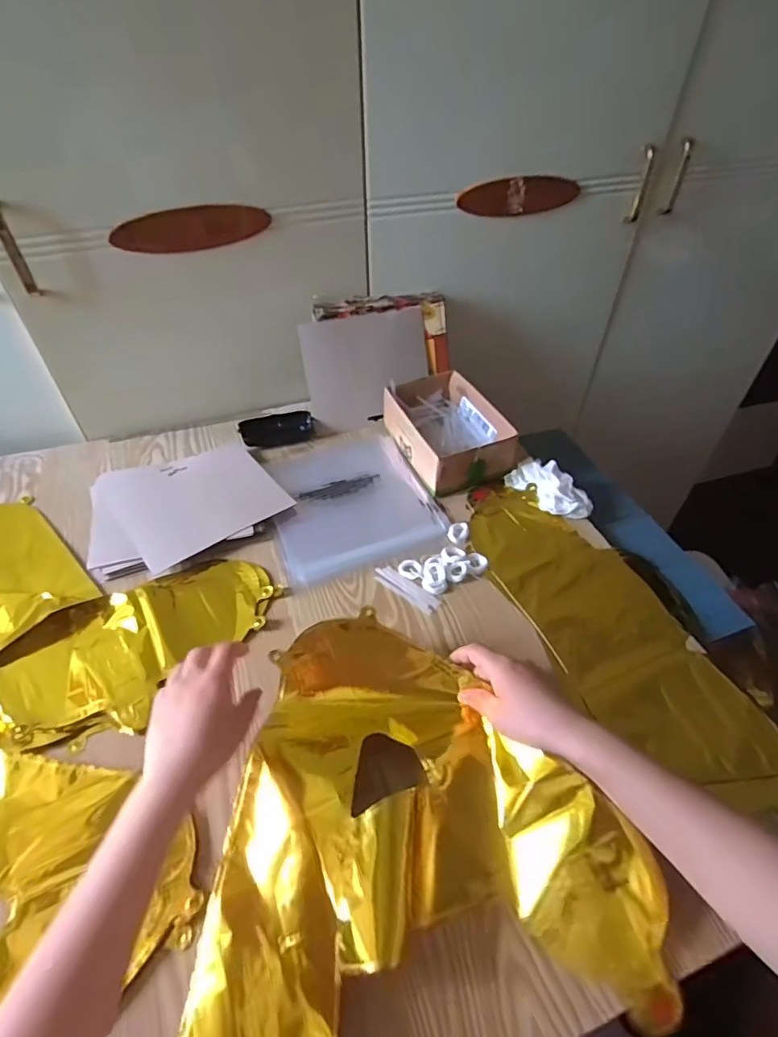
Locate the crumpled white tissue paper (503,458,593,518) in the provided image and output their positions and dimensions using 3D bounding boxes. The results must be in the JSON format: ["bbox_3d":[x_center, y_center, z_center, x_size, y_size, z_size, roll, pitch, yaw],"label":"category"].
[{"bbox_3d":[0.211,-0.043,0.679,0.061,0.034,0.113,-31,53,-25],"label":"crumpled white tissue paper"}]

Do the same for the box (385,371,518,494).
[{"bbox_3d":[0.081,-0.127,0.738,0.134,0.066,0.194,-15,48,-13],"label":"box"}]

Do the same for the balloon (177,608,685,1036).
[{"bbox_3d":[0.016,0.237,0.416,0.334,0.055,0.325,-7,48,-7],"label":"balloon"}]

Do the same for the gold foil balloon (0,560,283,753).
[{"bbox_3d":[-0.265,0.131,0.532,0.293,0.012,0.166,-17,49,-15],"label":"gold foil balloon"}]

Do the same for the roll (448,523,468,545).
[{"bbox_3d":[0.086,0.019,0.642,0.025,0.008,0.030,8,47,8],"label":"roll"}]

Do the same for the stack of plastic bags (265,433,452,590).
[{"bbox_3d":[-0.058,-0.028,0.699,0.210,0.015,0.232,-18,49,-16],"label":"stack of plastic bags"}]

